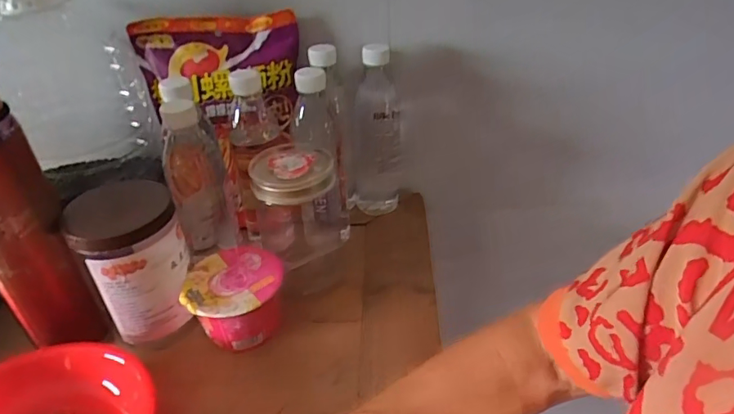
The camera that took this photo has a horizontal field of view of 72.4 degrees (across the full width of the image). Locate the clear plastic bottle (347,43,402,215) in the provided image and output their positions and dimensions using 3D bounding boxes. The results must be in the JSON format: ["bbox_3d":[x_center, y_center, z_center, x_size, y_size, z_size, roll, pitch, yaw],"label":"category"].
[{"bbox_3d":[0.012,-0.100,0.659,0.067,0.227,0.061,2,36,4],"label":"clear plastic bottle"}]

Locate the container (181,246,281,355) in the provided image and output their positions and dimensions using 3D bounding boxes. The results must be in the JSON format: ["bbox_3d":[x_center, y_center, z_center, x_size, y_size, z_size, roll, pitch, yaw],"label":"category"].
[{"bbox_3d":[-0.133,0.097,0.520,0.092,0.066,0.095,-1,36,1],"label":"container"}]

